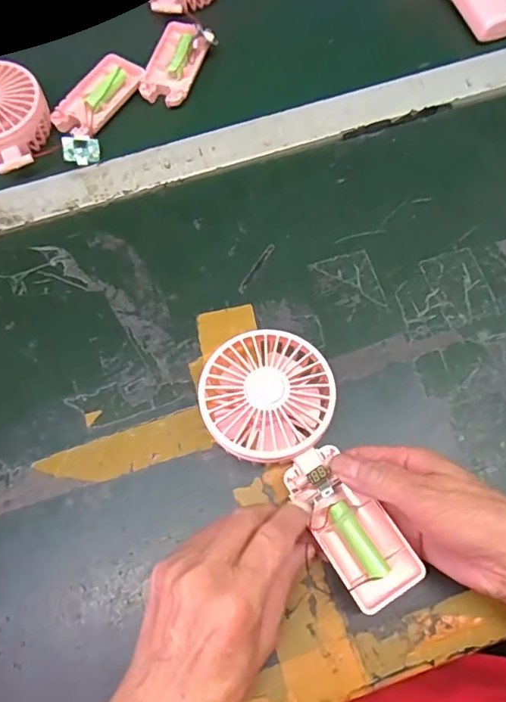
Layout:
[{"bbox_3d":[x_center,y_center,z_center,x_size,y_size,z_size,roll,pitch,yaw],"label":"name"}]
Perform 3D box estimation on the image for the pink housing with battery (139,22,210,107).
[{"bbox_3d":[-0.073,-0.275,0.473,0.046,0.018,0.091,18,72,8],"label":"pink housing with battery"}]

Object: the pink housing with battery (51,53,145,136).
[{"bbox_3d":[-0.143,-0.234,0.460,0.048,0.009,0.092,30,74,11],"label":"pink housing with battery"}]

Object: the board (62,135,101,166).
[{"bbox_3d":[-0.152,-0.177,0.444,0.031,0.004,0.025,-9,95,-18],"label":"board"}]

